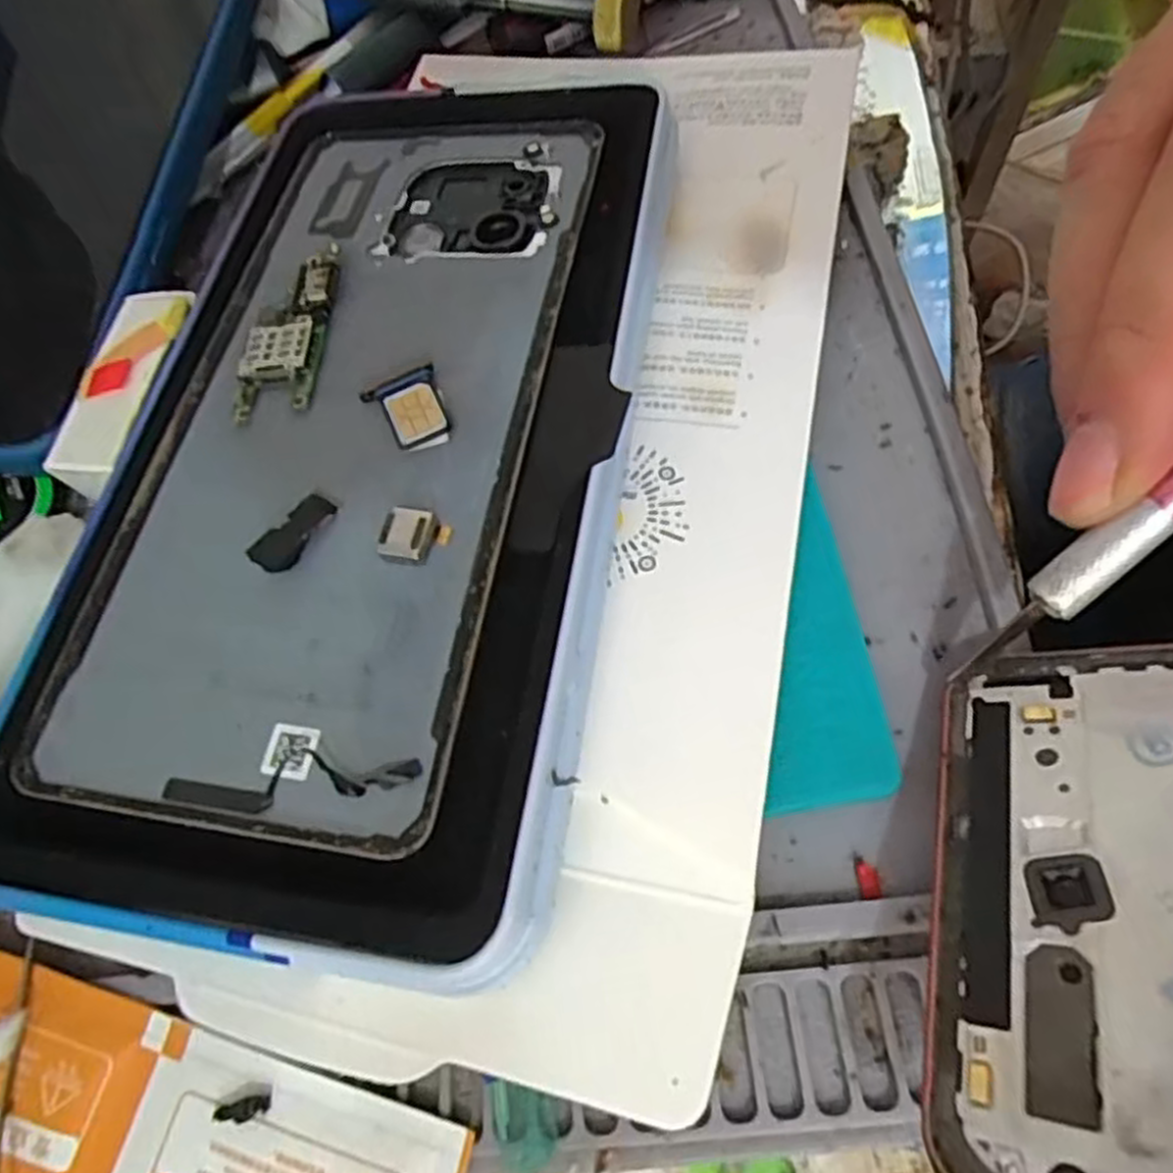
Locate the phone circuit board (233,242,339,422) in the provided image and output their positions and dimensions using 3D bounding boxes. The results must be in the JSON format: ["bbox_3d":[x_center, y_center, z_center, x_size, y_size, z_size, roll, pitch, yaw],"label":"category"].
[{"bbox_3d":[-0.061,-0.053,0.158,0.016,0.006,0.040,-4,64,7],"label":"phone circuit board"}]

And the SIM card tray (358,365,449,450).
[{"bbox_3d":[-0.033,-0.033,0.144,0.013,0.004,0.017,-25,63,-4],"label":"SIM card tray"}]

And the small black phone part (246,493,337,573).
[{"bbox_3d":[-0.052,-0.010,0.135,0.008,0.004,0.016,23,70,19],"label":"small black phone part"}]

